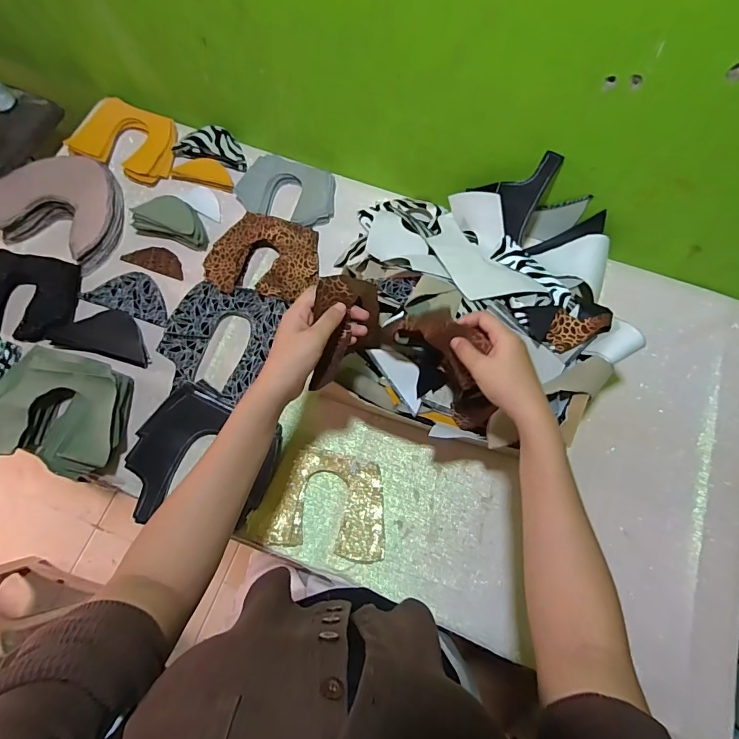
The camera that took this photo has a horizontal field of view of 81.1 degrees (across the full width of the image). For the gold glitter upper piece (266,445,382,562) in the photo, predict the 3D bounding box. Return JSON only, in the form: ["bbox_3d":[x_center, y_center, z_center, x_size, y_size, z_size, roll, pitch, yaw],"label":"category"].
[{"bbox_3d":[-0.046,0.179,0.581,0.144,0.005,0.126,13,72,-1],"label":"gold glitter upper piece"}]

